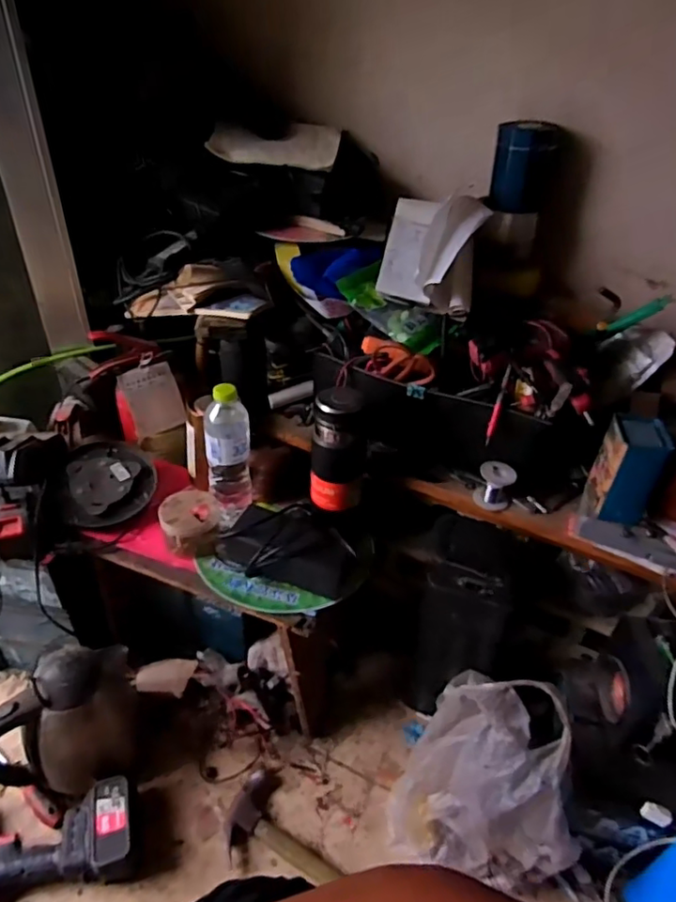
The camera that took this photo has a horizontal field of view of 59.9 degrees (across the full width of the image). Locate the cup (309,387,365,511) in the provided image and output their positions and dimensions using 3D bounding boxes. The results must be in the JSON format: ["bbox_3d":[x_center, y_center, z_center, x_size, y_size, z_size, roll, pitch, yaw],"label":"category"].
[{"bbox_3d":[0.001,0.000,0.833,0.077,0.169,0.072,3,39,-2],"label":"cup"}]

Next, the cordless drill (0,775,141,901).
[{"bbox_3d":[-0.398,0.515,0.788,0.240,0.075,0.142,-6,40,-13],"label":"cordless drill"}]

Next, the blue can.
[{"bbox_3d":[0.281,-0.421,0.877,0.074,0.115,0.065,-17,43,-24],"label":"blue can"}]

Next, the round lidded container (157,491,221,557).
[{"bbox_3d":[-0.214,0.105,0.860,0.084,0.067,0.074,-12,42,-20],"label":"round lidded container"}]

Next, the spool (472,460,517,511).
[{"bbox_3d":[0.226,0.050,0.845,0.049,0.056,0.049,3,39,-2],"label":"spool"}]

